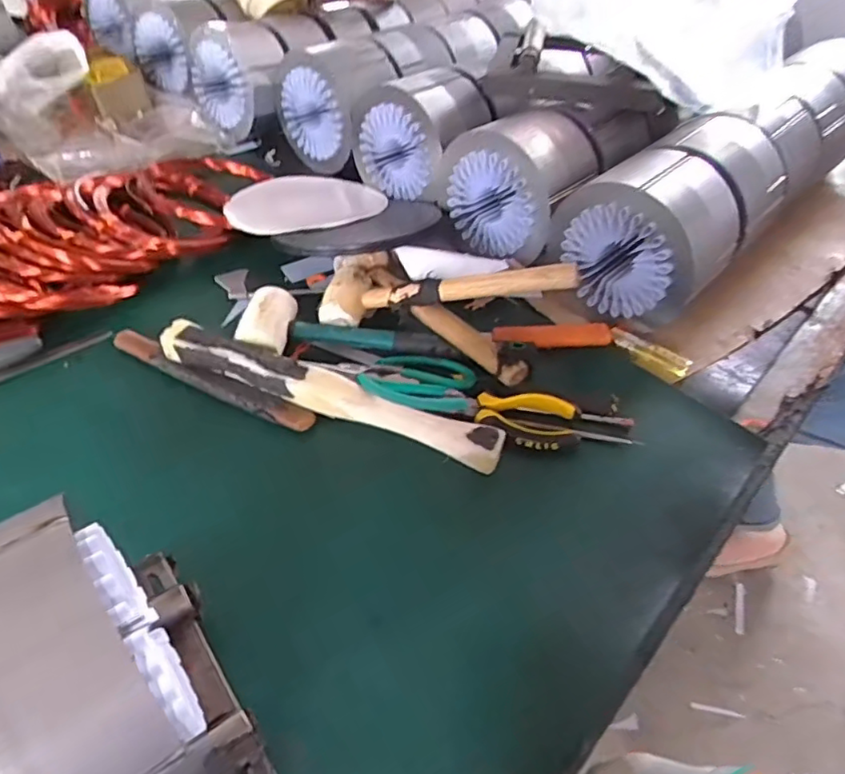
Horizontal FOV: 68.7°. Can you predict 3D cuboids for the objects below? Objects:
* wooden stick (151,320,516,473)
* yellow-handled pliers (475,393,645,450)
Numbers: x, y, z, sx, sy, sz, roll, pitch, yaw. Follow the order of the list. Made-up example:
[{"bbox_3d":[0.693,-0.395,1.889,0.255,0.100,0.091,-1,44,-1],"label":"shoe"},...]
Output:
[{"bbox_3d":[-0.086,0.003,0.548,0.323,0.031,0.035,18,50,13],"label":"wooden stick"},{"bbox_3d":[0.119,0.032,0.547,0.138,0.025,0.048,2,48,-1],"label":"yellow-handled pliers"}]

